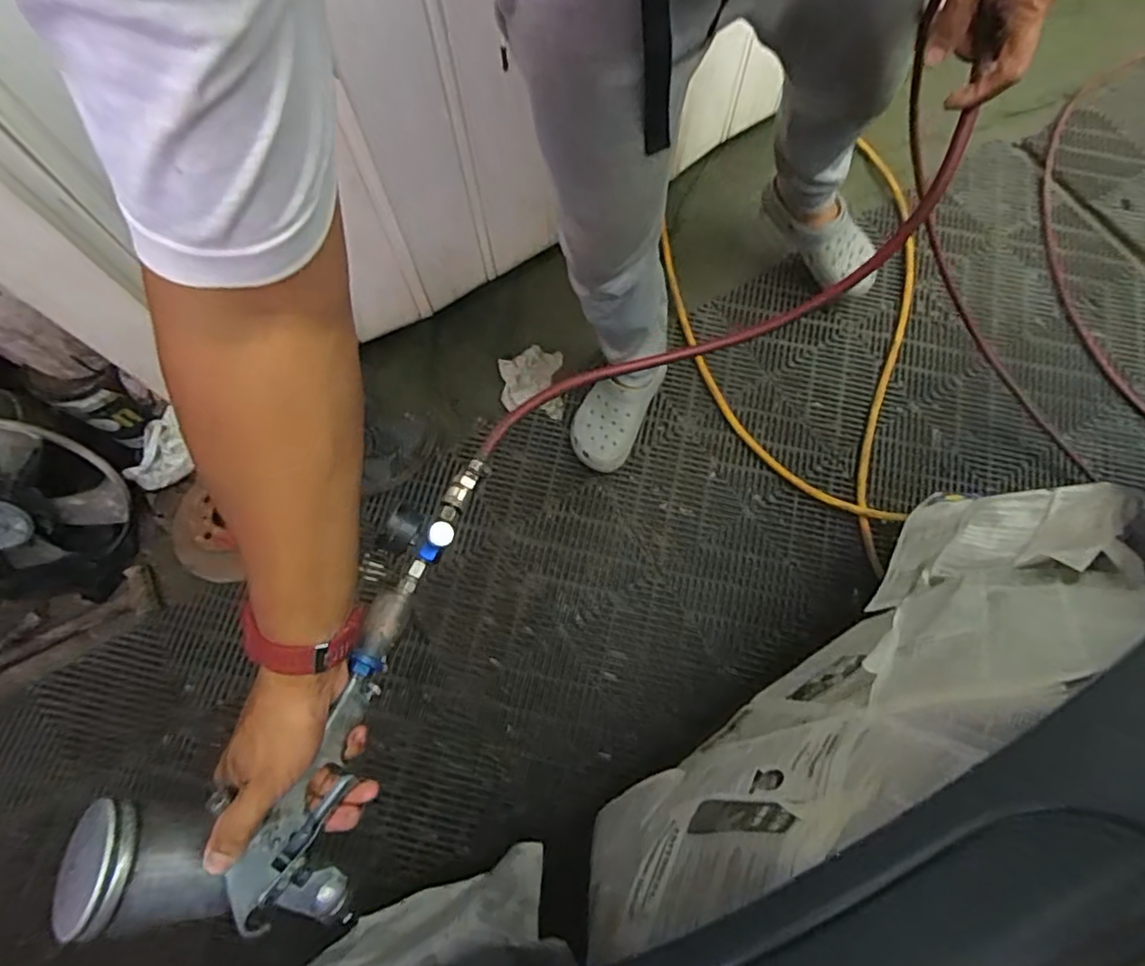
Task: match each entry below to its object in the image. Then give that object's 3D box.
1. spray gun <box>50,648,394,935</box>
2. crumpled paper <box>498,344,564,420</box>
[{"bbox_3d":[-0.239,0.213,0.446,0.185,0.090,0.185,10,76,-14],"label":"spray gun"},{"bbox_3d":[-0.081,-0.200,1.222,0.120,0.023,0.154,-1,71,0],"label":"crumpled paper"}]

